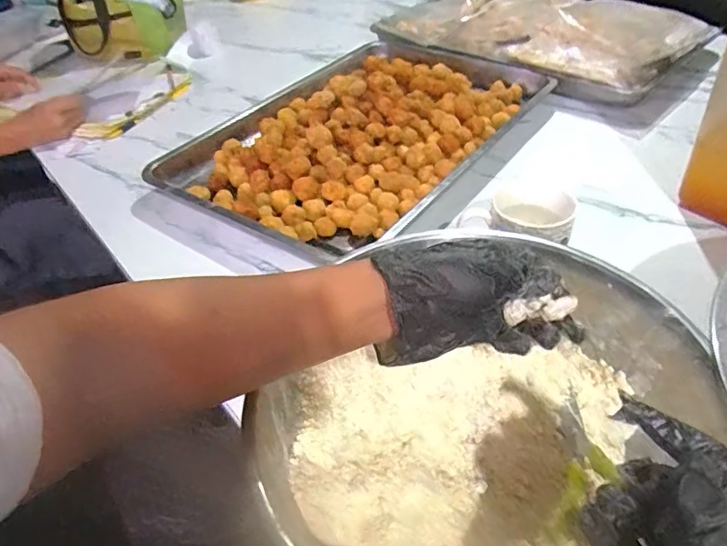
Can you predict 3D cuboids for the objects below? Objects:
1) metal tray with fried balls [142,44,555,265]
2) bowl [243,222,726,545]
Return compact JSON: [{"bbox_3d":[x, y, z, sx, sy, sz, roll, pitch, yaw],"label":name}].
[{"bbox_3d":[0.008,-0.253,0.823,0.412,0.078,0.612,23,49,28],"label":"metal tray with fried balls"},{"bbox_3d":[0.089,0.108,0.380,0.266,0.100,0.291,22,48,26],"label":"bowl"}]

